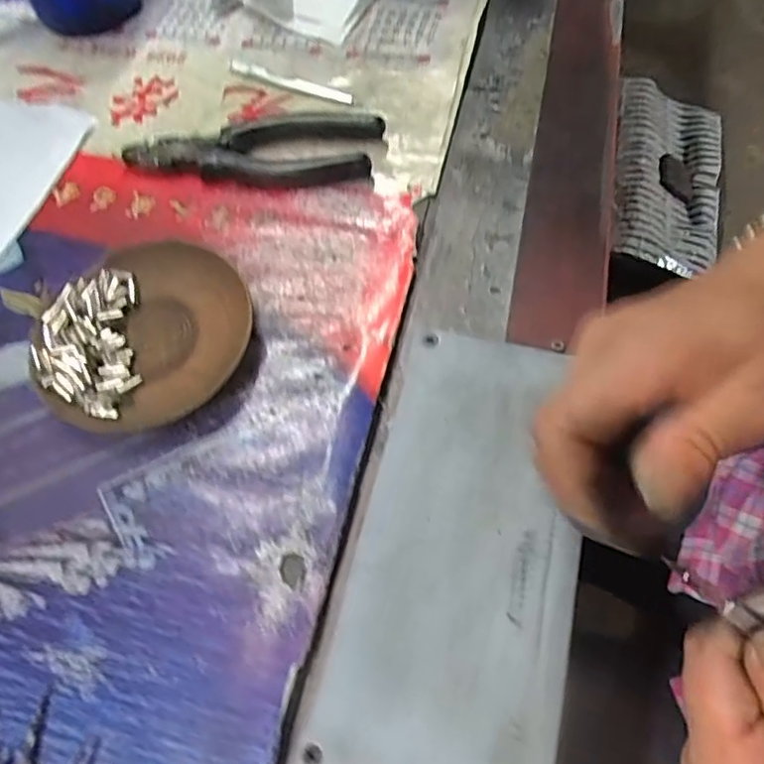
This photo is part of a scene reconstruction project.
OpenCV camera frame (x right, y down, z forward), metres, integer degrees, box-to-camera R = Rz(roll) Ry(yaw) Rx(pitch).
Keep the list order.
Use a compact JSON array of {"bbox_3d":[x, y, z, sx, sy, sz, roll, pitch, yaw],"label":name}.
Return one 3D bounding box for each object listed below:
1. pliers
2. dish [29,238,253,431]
[{"bbox_3d":[-0.084,-0.154,0.382,0.159,0.015,0.052,5,63,6],"label":"pliers"},{"bbox_3d":[-0.128,-0.025,0.316,0.104,0.015,0.112,-1,63,2],"label":"dish"}]

